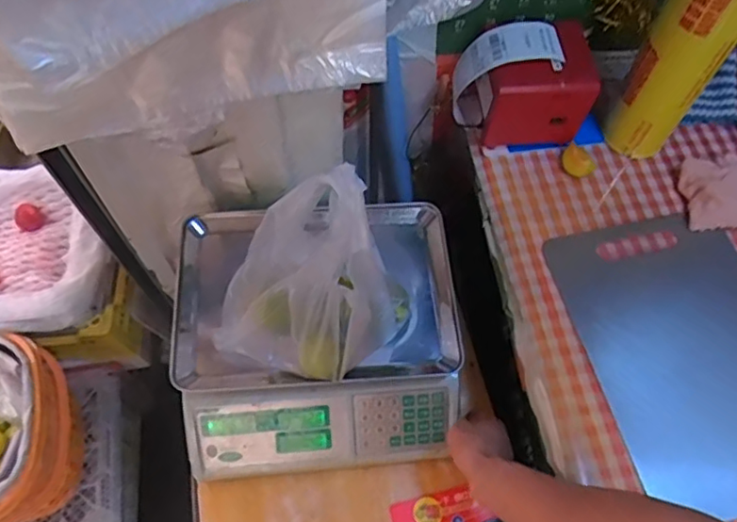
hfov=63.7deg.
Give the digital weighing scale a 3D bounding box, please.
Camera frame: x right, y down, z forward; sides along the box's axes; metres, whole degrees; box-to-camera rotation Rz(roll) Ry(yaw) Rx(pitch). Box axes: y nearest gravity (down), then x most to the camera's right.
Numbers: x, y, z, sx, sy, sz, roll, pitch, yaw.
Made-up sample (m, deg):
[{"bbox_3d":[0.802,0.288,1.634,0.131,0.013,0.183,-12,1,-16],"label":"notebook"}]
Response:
[{"bbox_3d":[-0.060,0.092,0.750,0.338,0.116,0.310,-4,63,-3],"label":"digital weighing scale"}]

